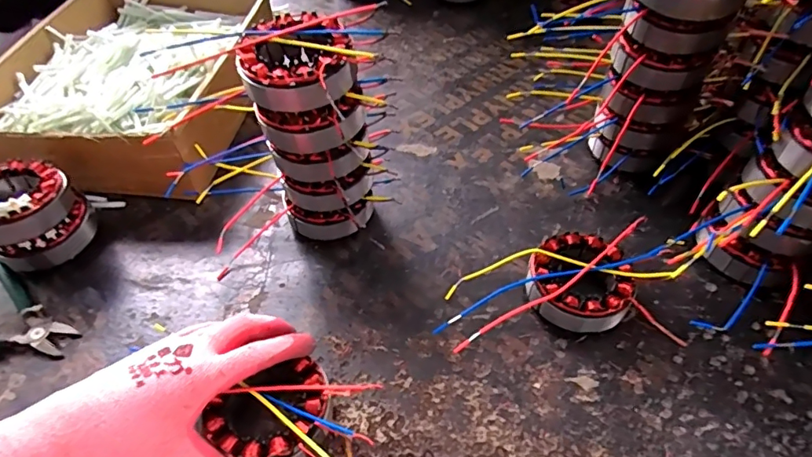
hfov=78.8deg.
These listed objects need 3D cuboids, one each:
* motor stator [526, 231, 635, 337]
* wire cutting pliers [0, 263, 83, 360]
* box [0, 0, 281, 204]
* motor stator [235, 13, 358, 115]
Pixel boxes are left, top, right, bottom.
[{"bbox_3d":[0.148,0.047,0.429,0.083,0.038,0.087,11,51,12],"label":"motor stator"},{"bbox_3d":[-0.350,0.083,0.420,0.125,0.026,0.110,11,51,11],"label":"wire cutting pliers"},{"bbox_3d":[-0.316,-0.181,0.598,0.258,0.097,0.346,0,50,2],"label":"box"},{"bbox_3d":[-0.083,-0.125,0.381,0.088,0.041,0.088,-16,51,-10],"label":"motor stator"}]

